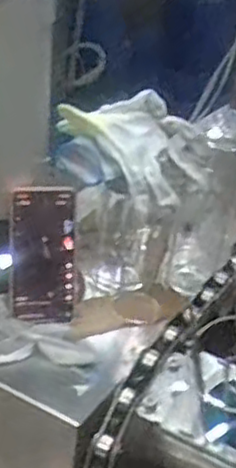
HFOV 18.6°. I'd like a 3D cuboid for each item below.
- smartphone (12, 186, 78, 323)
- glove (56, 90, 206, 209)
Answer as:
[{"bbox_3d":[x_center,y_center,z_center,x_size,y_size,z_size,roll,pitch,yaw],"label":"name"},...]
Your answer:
[{"bbox_3d":[-0.085,0.024,0.848,0.074,0.158,0.015,-1,12,-10],"label":"smartphone"},{"bbox_3d":[0.024,-0.112,0.864,0.188,0.076,0.115,29,35,35],"label":"glove"}]

